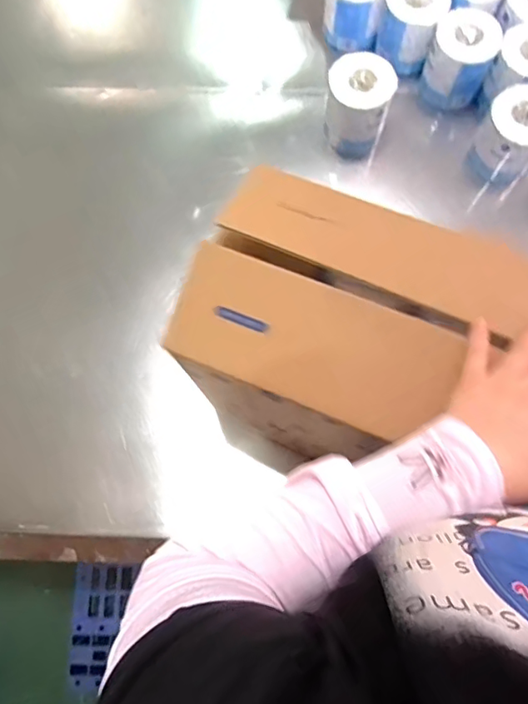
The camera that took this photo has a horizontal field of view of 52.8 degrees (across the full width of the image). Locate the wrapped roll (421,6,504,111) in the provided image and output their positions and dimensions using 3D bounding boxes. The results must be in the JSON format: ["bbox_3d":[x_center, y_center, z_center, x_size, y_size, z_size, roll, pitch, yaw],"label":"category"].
[{"bbox_3d":[0.321,-0.481,0.880,0.100,0.116,0.094,0,77,1],"label":"wrapped roll"}]

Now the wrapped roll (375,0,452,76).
[{"bbox_3d":[0.247,-0.548,0.891,0.101,0.103,0.108,15,78,4],"label":"wrapped roll"}]

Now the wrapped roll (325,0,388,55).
[{"bbox_3d":[0.155,-0.590,0.900,0.102,0.101,0.102,11,77,3],"label":"wrapped roll"}]

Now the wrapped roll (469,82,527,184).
[{"bbox_3d":[0.397,-0.347,0.846,0.097,0.102,0.105,42,81,9],"label":"wrapped roll"}]

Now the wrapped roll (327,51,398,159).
[{"bbox_3d":[0.148,-0.392,0.857,0.095,0.126,0.099,0,77,1],"label":"wrapped roll"}]

